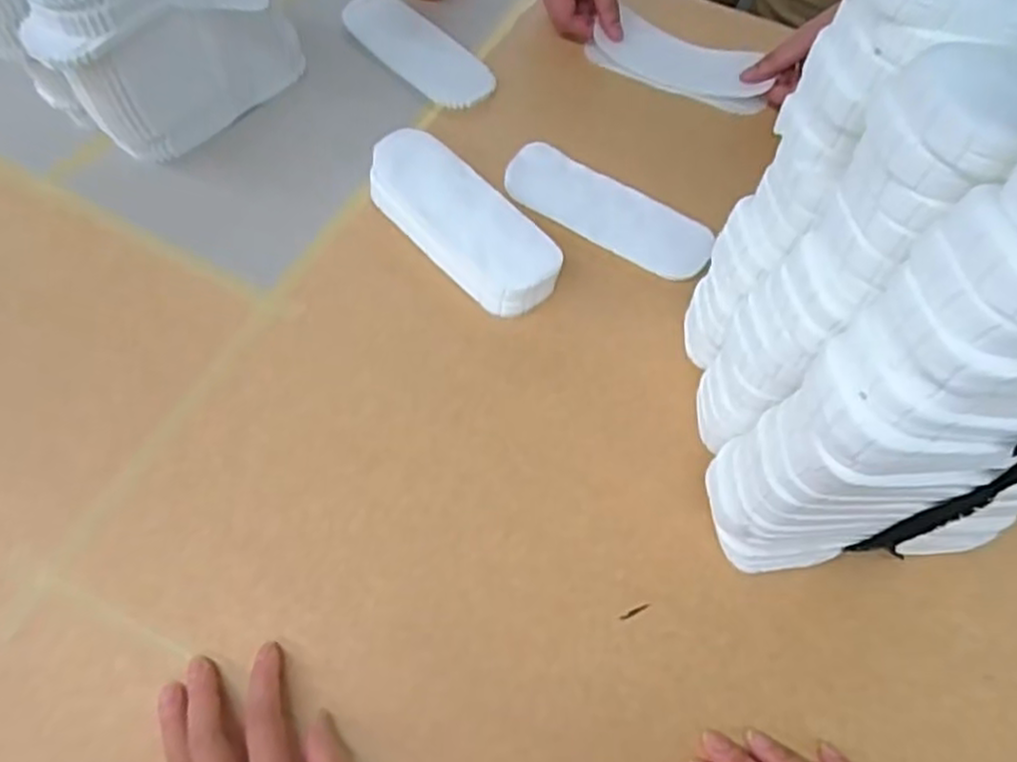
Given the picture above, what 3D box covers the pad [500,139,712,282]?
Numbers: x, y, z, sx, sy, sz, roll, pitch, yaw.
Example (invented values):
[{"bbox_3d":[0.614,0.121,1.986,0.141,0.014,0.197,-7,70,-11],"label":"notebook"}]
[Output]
[{"bbox_3d":[0.085,-0.146,0.630,0.186,0.018,0.067,27,63,13],"label":"pad"}]

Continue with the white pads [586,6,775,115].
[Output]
[{"bbox_3d":[0.169,-0.310,0.709,0.170,0.012,0.062,26,83,11],"label":"white pads"}]

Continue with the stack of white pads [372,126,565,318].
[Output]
[{"bbox_3d":[-0.041,-0.130,0.602,0.070,0.052,0.186,-38,68,-21],"label":"stack of white pads"}]

